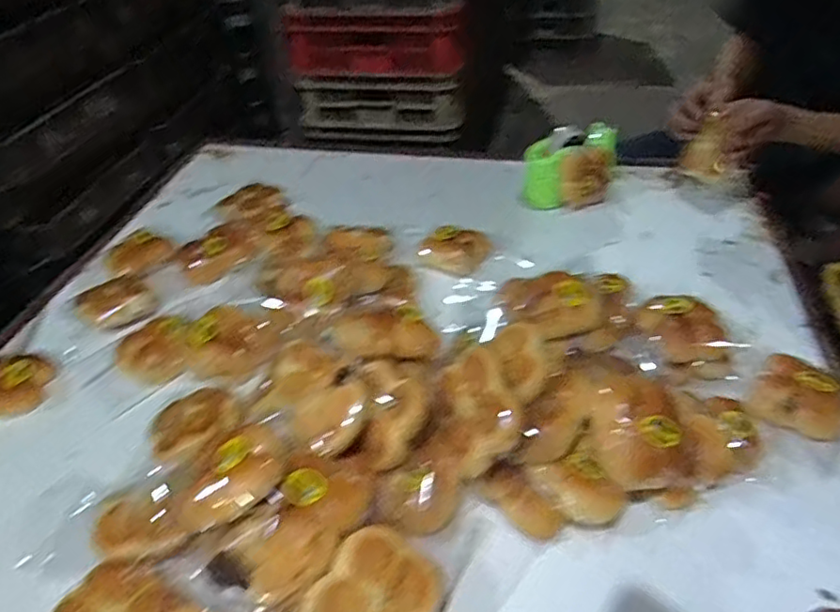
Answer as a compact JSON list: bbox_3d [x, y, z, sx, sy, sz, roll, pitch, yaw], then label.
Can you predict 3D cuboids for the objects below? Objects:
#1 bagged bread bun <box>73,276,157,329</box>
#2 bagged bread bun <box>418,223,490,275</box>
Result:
[{"bbox_3d":[-0.475,-0.007,0.954,0.102,0.041,0.113,28,49,31],"label":"bagged bread bun"},{"bbox_3d":[0.057,-0.094,1.028,0.117,0.036,0.084,18,45,23],"label":"bagged bread bun"}]

